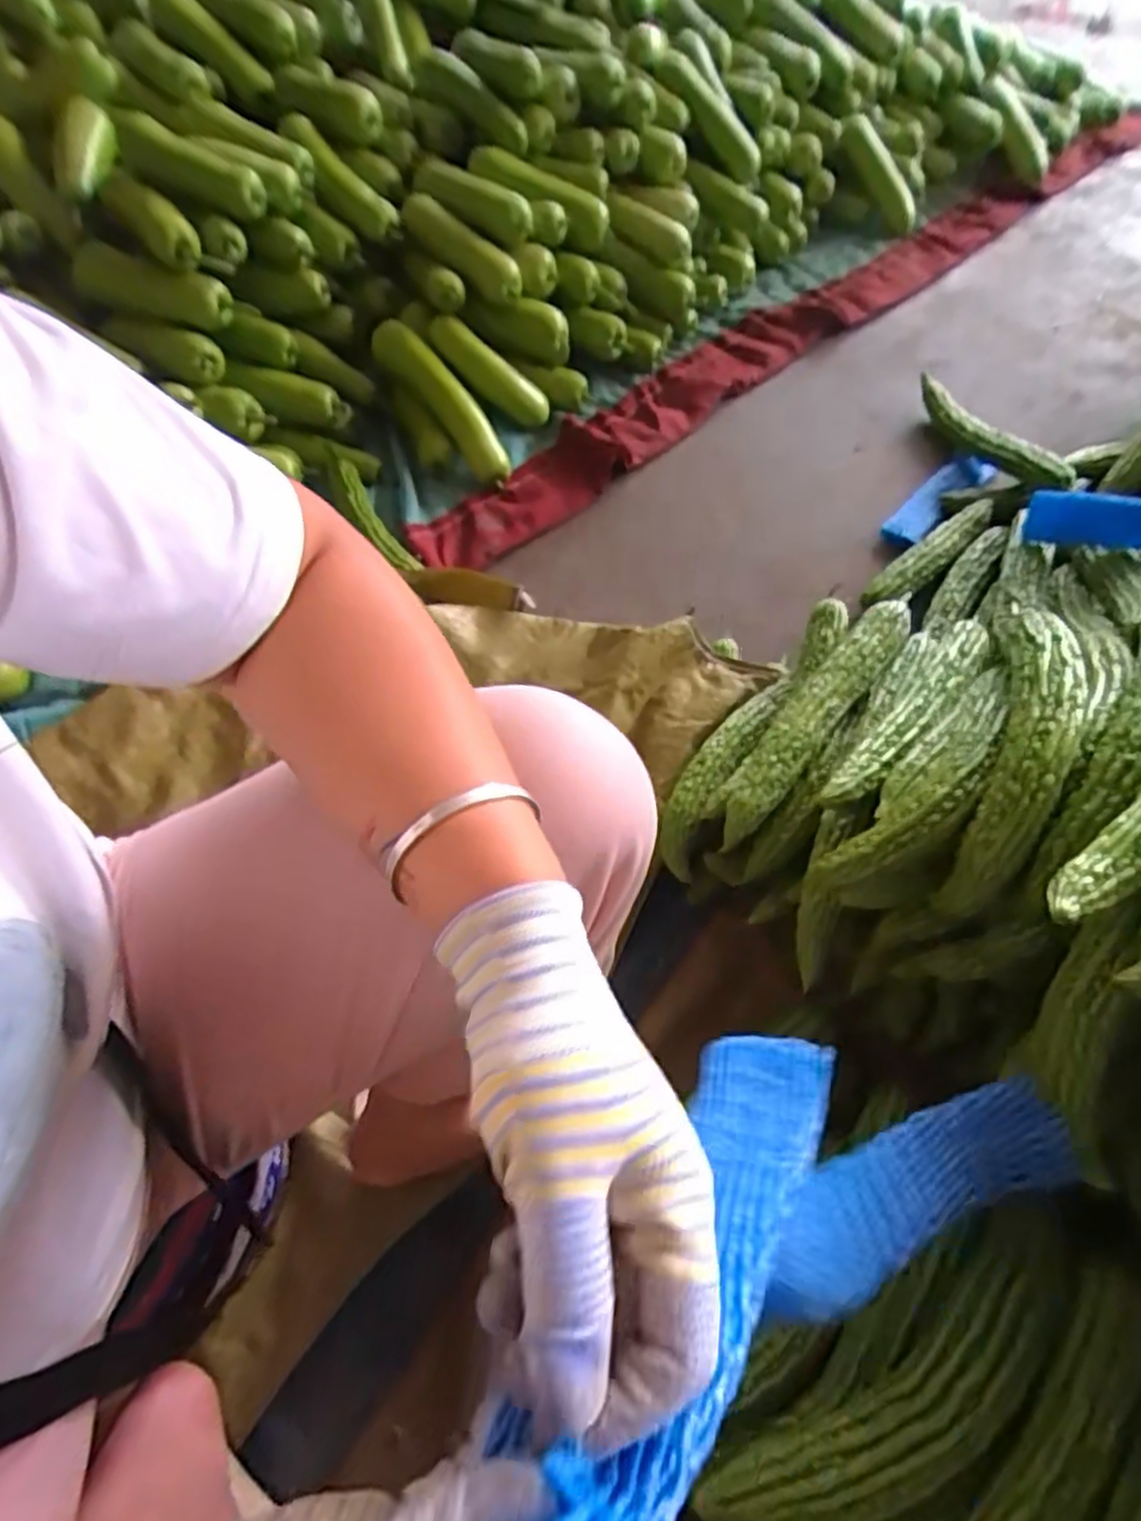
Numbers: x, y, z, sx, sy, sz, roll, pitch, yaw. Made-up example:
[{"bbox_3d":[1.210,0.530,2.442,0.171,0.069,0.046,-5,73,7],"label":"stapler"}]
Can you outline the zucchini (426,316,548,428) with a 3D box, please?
[{"bbox_3d":[-0.116,-0.574,1.116,0.203,0.052,0.050,35,59,-16],"label":"zucchini"}]

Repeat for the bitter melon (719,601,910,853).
[{"bbox_3d":[0.222,-0.041,0.714,0.062,0.065,0.305,35,65,22],"label":"bitter melon"}]

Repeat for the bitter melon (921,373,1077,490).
[{"bbox_3d":[0.596,-0.465,1.083,0.046,0.066,0.307,-19,59,-10],"label":"bitter melon"}]

